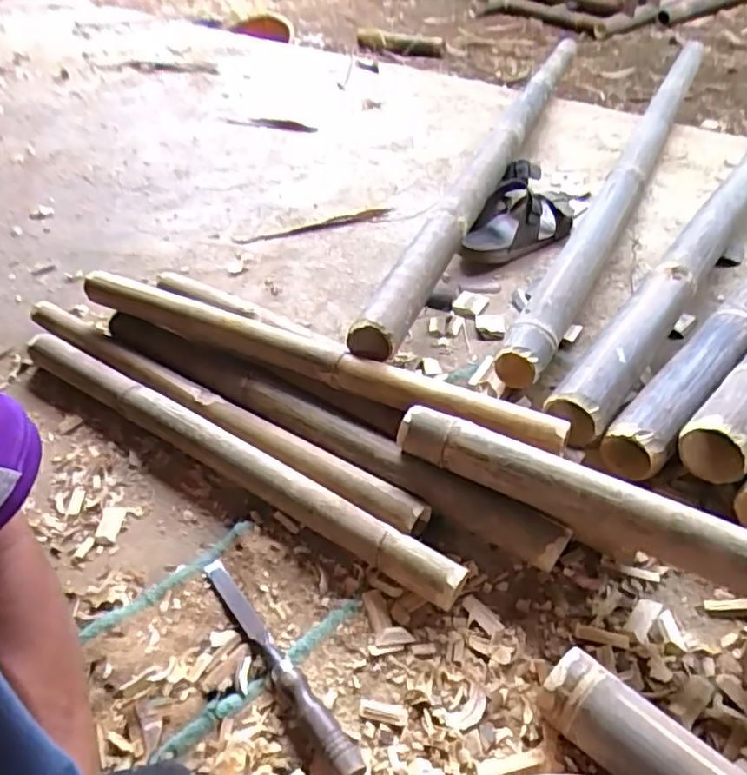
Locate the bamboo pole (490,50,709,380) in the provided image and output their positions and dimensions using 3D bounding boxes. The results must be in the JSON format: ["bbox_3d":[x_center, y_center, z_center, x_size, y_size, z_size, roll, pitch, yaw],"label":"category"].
[{"bbox_3d":[0.471,-0.401,1.132,0.069,0.074,1.218,19,49,22],"label":"bamboo pole"}]

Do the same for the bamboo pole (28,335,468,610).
[{"bbox_3d":[-0.185,0.069,0.698,0.641,0.050,0.055,23,51,26],"label":"bamboo pole"}]

